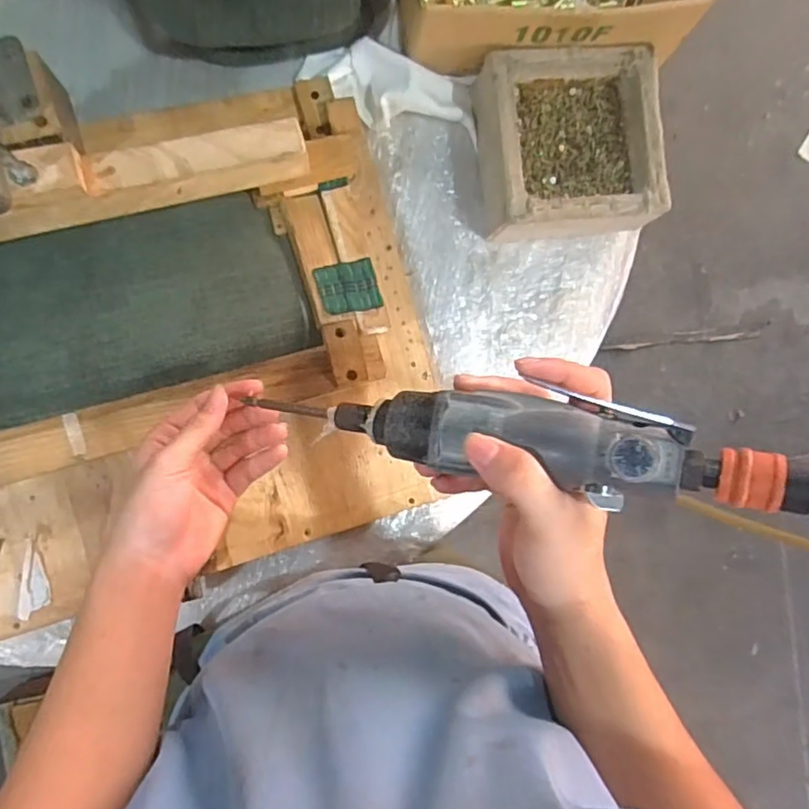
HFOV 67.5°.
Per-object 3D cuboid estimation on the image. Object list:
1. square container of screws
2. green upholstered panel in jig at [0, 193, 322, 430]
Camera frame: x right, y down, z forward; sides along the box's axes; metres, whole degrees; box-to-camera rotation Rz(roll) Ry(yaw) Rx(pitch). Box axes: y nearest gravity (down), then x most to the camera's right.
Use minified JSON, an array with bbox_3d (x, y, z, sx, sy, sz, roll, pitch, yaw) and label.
[{"bbox_3d":[0.166,-0.259,0.619,0.179,0.071,0.172,-6,91,-8],"label":"square container of screws"},{"bbox_3d":[-0.266,-0.076,0.520,0.348,0.034,0.145,-15,92,-8],"label":"green upholstered panel in jig"}]

